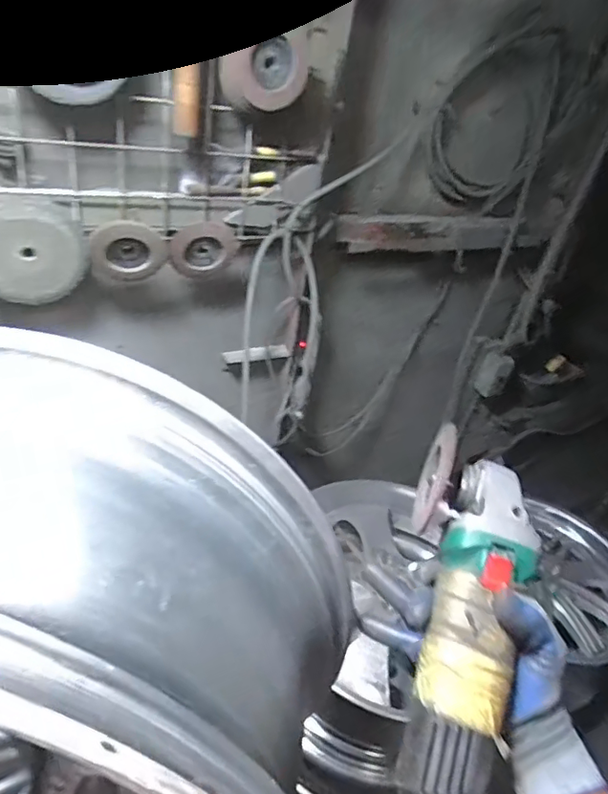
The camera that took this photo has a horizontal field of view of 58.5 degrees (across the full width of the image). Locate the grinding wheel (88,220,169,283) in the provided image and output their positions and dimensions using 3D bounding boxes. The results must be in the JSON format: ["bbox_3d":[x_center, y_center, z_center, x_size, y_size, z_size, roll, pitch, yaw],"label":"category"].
[{"bbox_3d":[-0.220,-0.182,0.681,0.090,0.078,0.019,-7,33,-23],"label":"grinding wheel"}]

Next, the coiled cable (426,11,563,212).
[{"bbox_3d":[0.334,-0.473,0.937,0.233,0.276,0.044,35,21,-37],"label":"coiled cable"}]

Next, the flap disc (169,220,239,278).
[{"bbox_3d":[-0.134,-0.198,0.731,0.094,0.074,0.020,-11,35,-29],"label":"flap disc"}]

